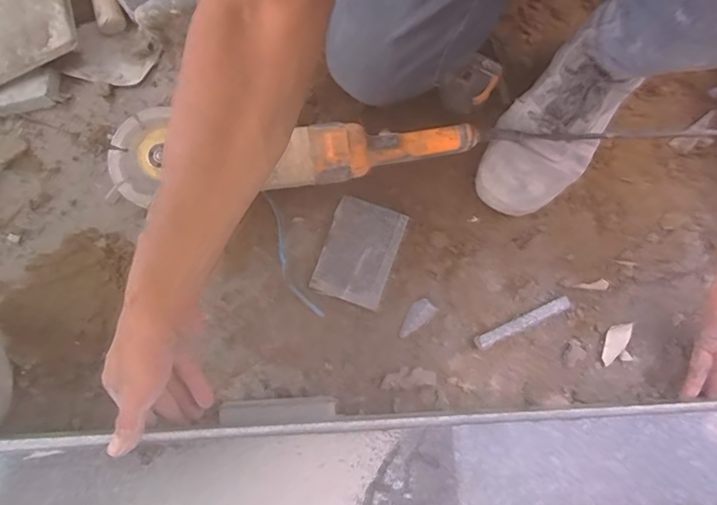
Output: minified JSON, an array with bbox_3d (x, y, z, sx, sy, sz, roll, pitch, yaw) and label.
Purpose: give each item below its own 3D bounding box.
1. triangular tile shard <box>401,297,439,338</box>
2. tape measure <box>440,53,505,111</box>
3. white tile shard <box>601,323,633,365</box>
[{"bbox_3d":[0.068,0.079,0.577,0.025,0.011,0.055,41,94,12],"label":"triangular tile shard"},{"bbox_3d":[0.142,-0.211,0.608,0.053,0.037,0.073,39,81,7],"label":"tape measure"},{"bbox_3d":[0.302,0.105,0.565,0.023,0.015,0.053,25,78,6],"label":"white tile shard"}]

